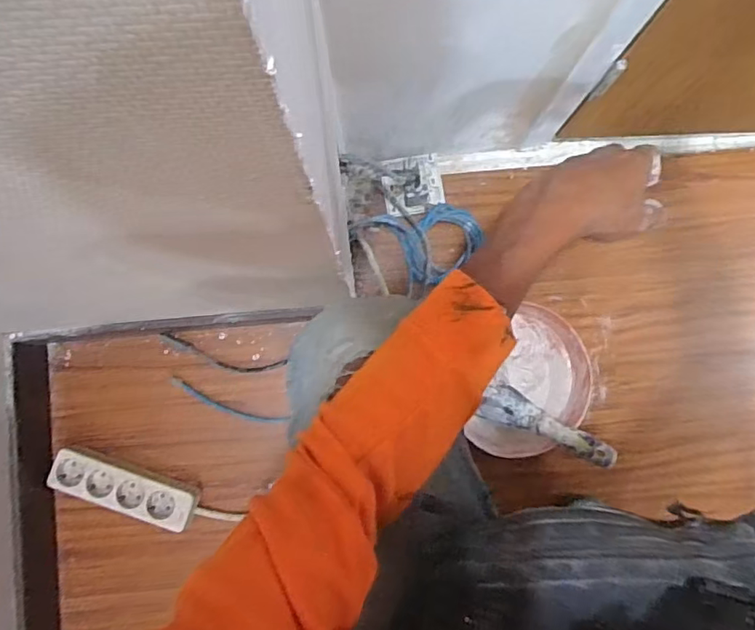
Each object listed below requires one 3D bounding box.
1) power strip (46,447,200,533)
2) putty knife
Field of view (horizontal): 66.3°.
[{"bbox_3d":[-0.348,0.243,0.798,0.197,0.035,0.060,19,86,3],"label":"power strip"},{"bbox_3d":[0.226,0.149,0.781,0.188,0.017,0.057,23,85,37],"label":"putty knife"}]

